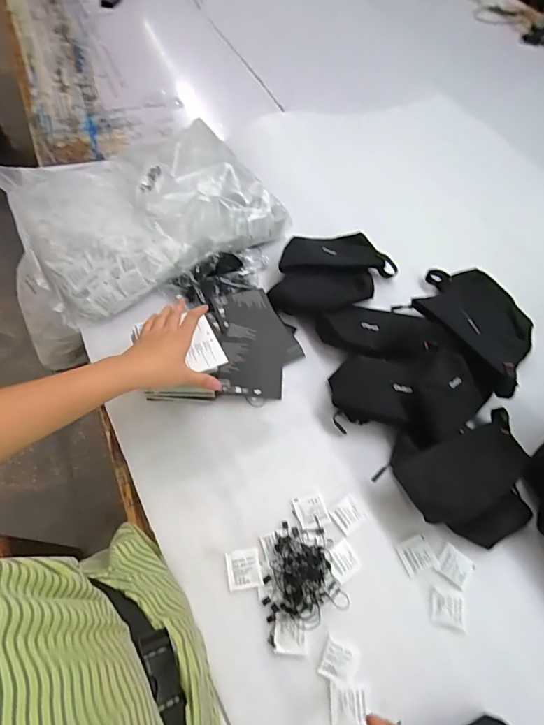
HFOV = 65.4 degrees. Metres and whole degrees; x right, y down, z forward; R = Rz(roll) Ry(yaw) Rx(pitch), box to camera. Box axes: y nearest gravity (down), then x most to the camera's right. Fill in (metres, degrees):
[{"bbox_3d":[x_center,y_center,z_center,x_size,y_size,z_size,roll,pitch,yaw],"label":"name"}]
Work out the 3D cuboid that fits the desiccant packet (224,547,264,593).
[{"bbox_3d":[-0.033,0.246,0.503,0.039,0.004,0.042,-7,59,-9],"label":"desiccant packet"}]

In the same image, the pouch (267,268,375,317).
[{"bbox_3d":[0.089,-0.119,0.733,0.184,0.039,0.083,-9,59,-10],"label":"pouch"}]

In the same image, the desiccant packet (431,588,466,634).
[{"bbox_3d":[0.205,0.288,0.492,0.039,0.004,0.037,14,58,5],"label":"desiccant packet"}]

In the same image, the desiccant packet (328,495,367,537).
[{"bbox_3d":[0.097,0.195,0.539,0.038,0.004,0.035,-31,65,-21],"label":"desiccant packet"}]

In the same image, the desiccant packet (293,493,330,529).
[{"bbox_3d":[0.051,0.193,0.547,0.038,0.004,0.042,-15,60,-13],"label":"desiccant packet"}]

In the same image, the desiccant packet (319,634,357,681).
[{"bbox_3d":[0.073,0.326,0.461,0.036,0.004,0.036,24,59,11],"label":"desiccant packet"}]

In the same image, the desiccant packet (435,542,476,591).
[{"bbox_3d":[0.228,0.253,0.524,0.041,0.004,0.040,36,62,17],"label":"desiccant packet"}]

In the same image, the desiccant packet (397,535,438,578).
[{"bbox_3d":[0.181,0.241,0.529,0.041,0.004,0.038,-18,61,-15],"label":"desiccant packet"}]

